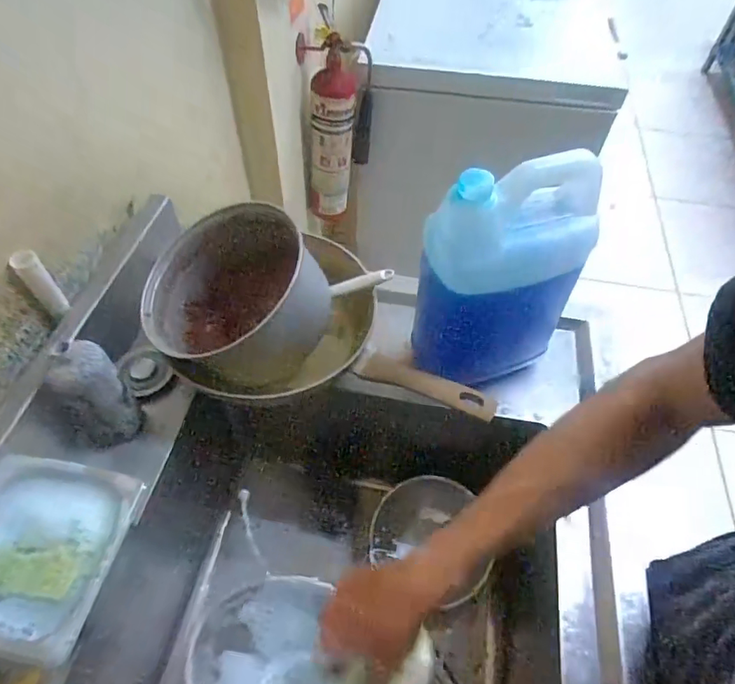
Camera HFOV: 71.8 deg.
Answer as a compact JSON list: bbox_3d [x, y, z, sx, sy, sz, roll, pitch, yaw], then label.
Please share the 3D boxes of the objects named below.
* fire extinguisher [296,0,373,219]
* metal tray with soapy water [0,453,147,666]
[{"bbox_3d":[-0.090,-0.570,1.379,0.158,0.474,0.181,16,55,11],"label":"fire extinguisher"},{"bbox_3d":[-0.337,0.206,0.506,0.176,0.029,0.171,8,53,5],"label":"metal tray with soapy water"}]

